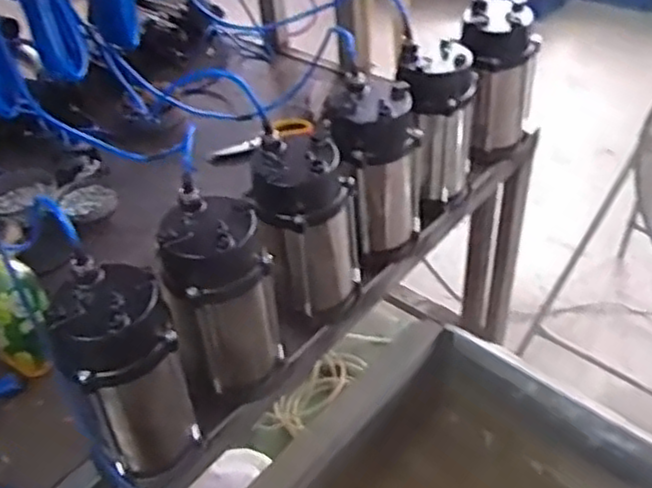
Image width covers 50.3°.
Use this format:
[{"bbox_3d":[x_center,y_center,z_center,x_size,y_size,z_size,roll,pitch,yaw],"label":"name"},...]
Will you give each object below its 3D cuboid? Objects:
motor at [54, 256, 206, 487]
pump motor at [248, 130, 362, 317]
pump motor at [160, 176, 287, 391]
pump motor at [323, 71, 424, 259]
[{"bbox_3d":[-0.217,0.146,0.791,0.106,0.258,0.110,-19,44,-13],"label":"motor"},{"bbox_3d":[-0.024,-0.018,0.954,0.129,0.238,0.114,-6,42,1],"label":"pump motor"},{"bbox_3d":[-0.127,0.067,0.869,0.117,0.238,0.108,-26,46,-21],"label":"pump motor"},{"bbox_3d":[0.075,-0.105,1.039,0.128,0.251,0.110,-6,42,1],"label":"pump motor"}]

